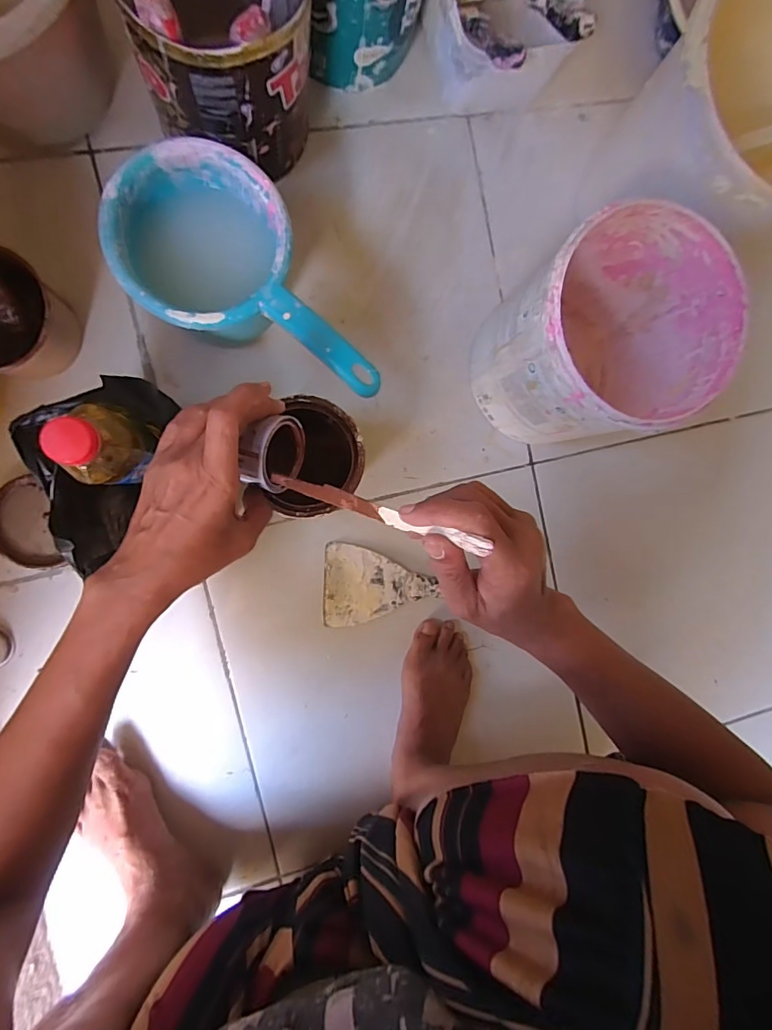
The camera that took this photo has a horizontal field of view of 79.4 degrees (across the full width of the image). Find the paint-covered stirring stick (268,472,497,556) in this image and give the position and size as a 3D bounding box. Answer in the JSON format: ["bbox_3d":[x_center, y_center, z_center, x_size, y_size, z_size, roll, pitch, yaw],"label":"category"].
[{"bbox_3d":[-0.014,-0.005,0.285,0.164,0.005,0.011,18,90,34],"label":"paint-covered stirring stick"}]

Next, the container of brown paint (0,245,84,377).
[{"bbox_3d":[-0.338,-0.175,0.425,0.105,0.075,0.097,0,93,-9],"label":"container of brown paint"}]

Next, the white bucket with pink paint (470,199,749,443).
[{"bbox_3d":[0.201,-0.169,0.465,0.178,0.189,0.172,0,93,-9],"label":"white bucket with pink paint"}]

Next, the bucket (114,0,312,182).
[{"bbox_3d":[-0.138,-0.409,0.398,0.141,0.184,0.147,-1,94,-10],"label":"bucket"}]

